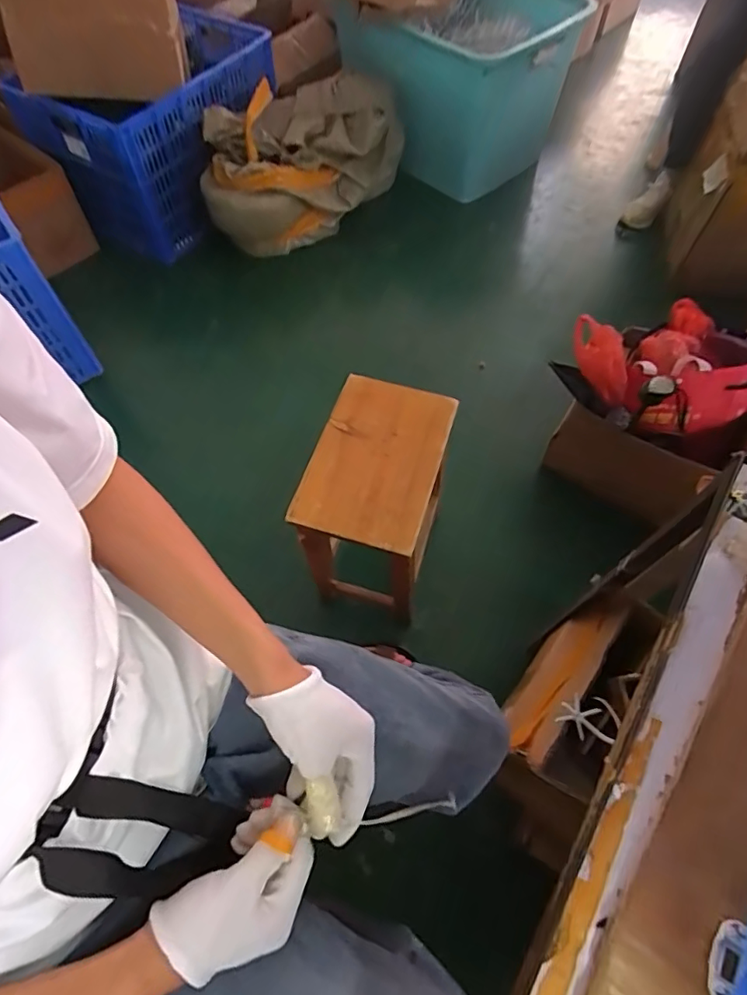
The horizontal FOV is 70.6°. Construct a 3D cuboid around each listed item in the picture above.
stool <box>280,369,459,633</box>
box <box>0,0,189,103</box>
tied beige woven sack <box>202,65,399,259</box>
[{"bbox_3d":[0.008,0.031,1.006,0.235,0.314,0.365,16,62,9],"label":"stool"},{"bbox_3d":[-0.695,-1.169,1.311,0.399,0.292,0.059,1,15,-3],"label":"box"},{"bbox_3d":[-0.201,-1.022,1.622,0.567,0.319,0.507,-1,61,0],"label":"tied beige woven sack"}]

